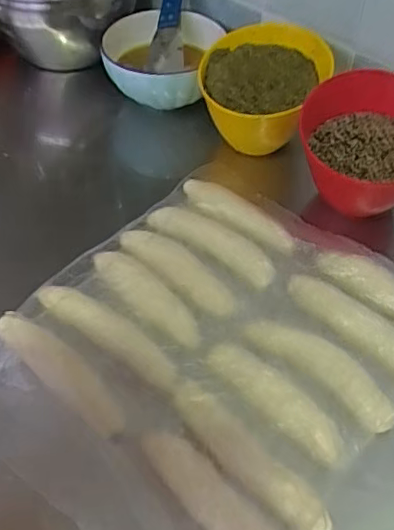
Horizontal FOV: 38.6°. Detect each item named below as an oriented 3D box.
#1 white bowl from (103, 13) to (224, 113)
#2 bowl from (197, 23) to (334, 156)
[{"bbox_3d":[-0.056,-0.293,0.811,0.159,0.078,0.174,-6,53,-5],"label":"white bowl"},{"bbox_3d":[0.078,-0.231,0.752,0.156,0.104,0.173,19,55,14],"label":"bowl"}]

